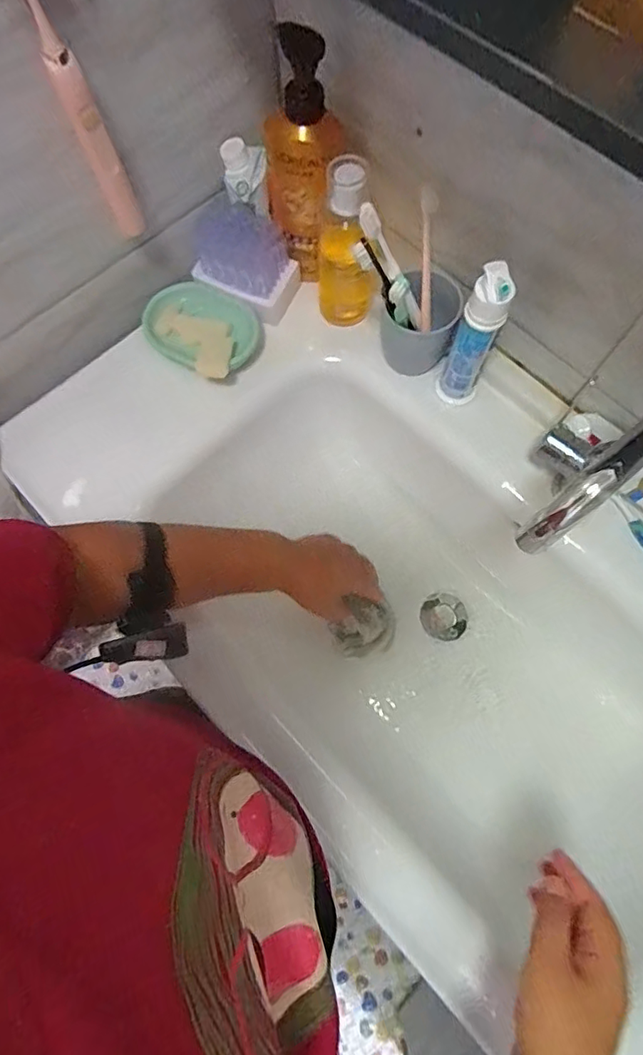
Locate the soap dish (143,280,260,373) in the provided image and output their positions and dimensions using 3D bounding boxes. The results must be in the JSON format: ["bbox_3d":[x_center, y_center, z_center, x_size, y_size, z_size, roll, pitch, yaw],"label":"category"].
[{"bbox_3d":[-0.142,-0.226,0.607,0.132,0.039,0.106,21,74,7],"label":"soap dish"}]

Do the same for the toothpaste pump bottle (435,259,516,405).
[{"bbox_3d":[0.152,-0.184,0.520,0.039,0.173,0.036,9,73,4],"label":"toothpaste pump bottle"}]

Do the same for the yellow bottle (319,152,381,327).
[{"bbox_3d":[0.028,-0.290,0.550,0.055,0.175,0.051,0,73,1],"label":"yellow bottle"}]

